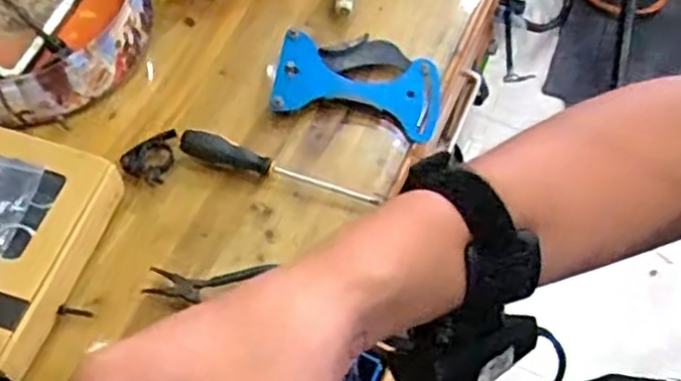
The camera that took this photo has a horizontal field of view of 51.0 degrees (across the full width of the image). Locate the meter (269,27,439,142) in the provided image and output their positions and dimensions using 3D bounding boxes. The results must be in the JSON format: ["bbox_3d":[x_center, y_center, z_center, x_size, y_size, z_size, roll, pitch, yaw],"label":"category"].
[{"bbox_3d":[0.022,-0.133,0.831,0.187,0.028,0.127,9,59,2],"label":"meter"}]

